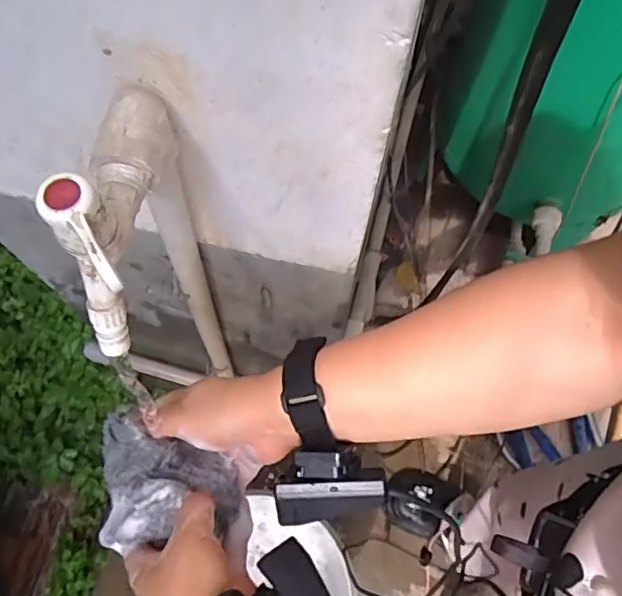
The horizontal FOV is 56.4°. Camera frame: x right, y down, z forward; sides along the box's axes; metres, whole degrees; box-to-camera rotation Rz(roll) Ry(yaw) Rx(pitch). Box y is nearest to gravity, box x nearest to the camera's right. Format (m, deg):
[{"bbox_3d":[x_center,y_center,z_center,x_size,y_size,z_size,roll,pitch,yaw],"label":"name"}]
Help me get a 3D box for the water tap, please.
[{"bbox_3d":[-0.095,-0.050,0.282,0.035,0.093,0.133,0,68,-2],"label":"water tap"}]

